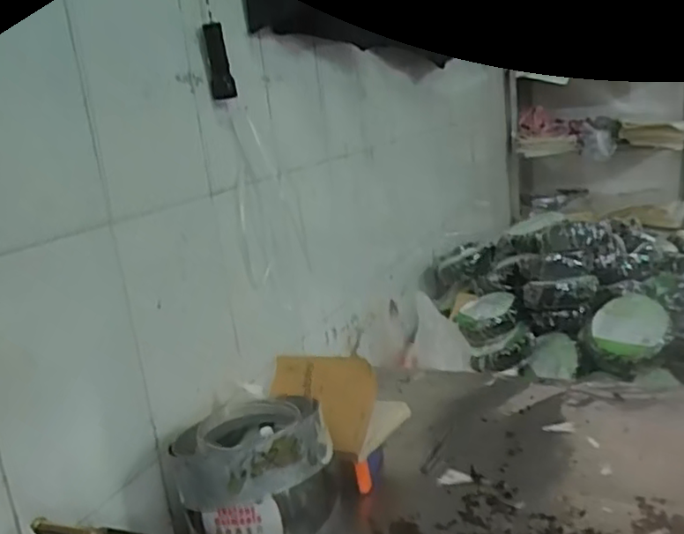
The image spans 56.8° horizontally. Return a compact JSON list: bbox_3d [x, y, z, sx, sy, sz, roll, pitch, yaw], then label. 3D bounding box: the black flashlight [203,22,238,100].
[{"bbox_3d":[-0.179,-0.301,0.928,0.032,0.106,0.025,-9,14,-7],"label":"black flashlight"}]

